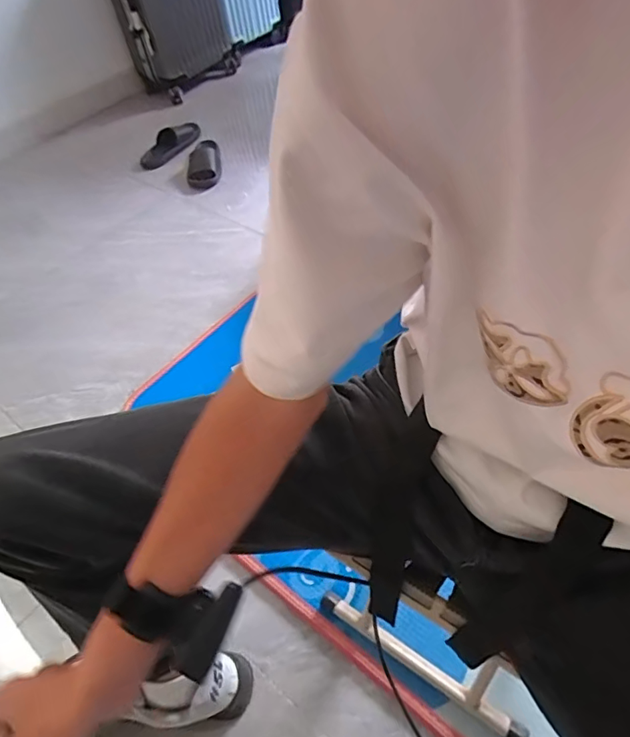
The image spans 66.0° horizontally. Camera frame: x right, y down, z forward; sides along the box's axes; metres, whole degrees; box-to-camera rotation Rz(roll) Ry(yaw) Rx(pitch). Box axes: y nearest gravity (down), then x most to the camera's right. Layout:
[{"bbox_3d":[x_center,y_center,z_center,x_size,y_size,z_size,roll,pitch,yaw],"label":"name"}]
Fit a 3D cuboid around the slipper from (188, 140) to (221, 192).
[{"bbox_3d":[-0.359,-0.672,1.590,0.102,0.064,0.241,-4,51,3],"label":"slipper"}]

